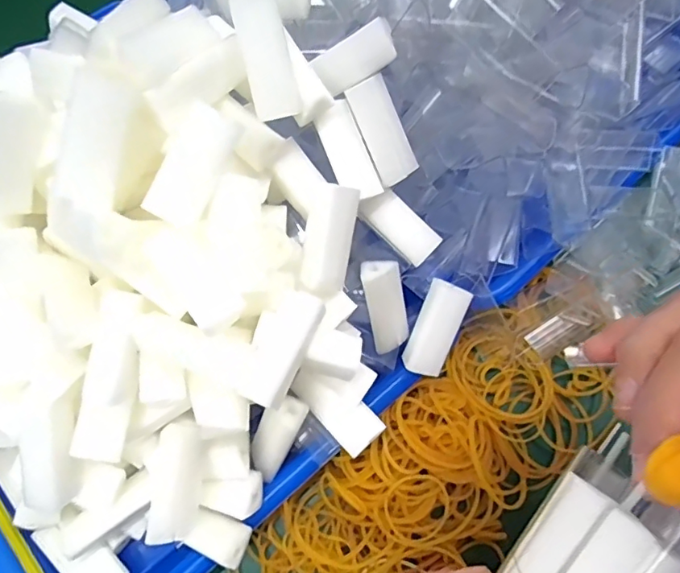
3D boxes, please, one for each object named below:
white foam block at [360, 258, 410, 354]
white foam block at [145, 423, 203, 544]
[{"bbox_3d":[0.023,0.010,0.249,0.020,0.046,0.011,-17,28,-4],"label":"white foam block"},{"bbox_3d":[-0.068,0.080,0.214,0.016,0.018,0.048,8,96,5],"label":"white foam block"}]

